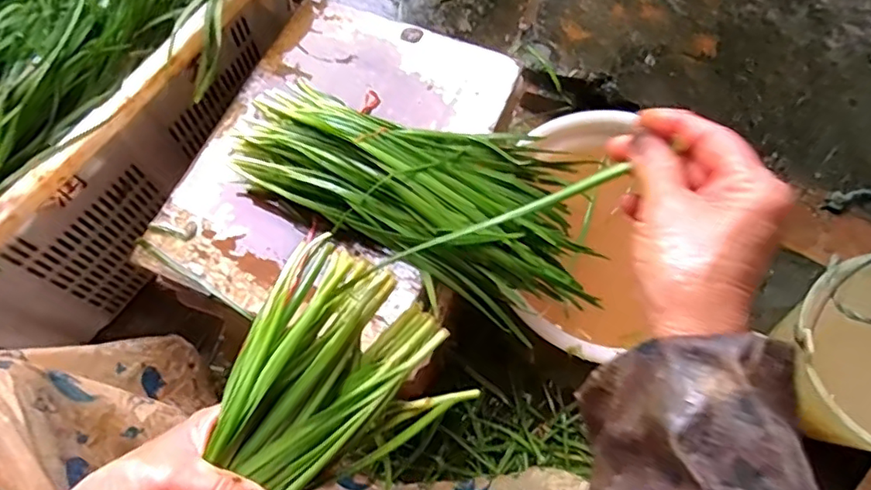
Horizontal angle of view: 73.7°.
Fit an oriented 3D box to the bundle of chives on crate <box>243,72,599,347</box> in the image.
[{"bbox_3d":[-0.010,-0.063,0.675,0.424,0.081,0.218,22,70,-5],"label":"bundle of chives on crate"}]

